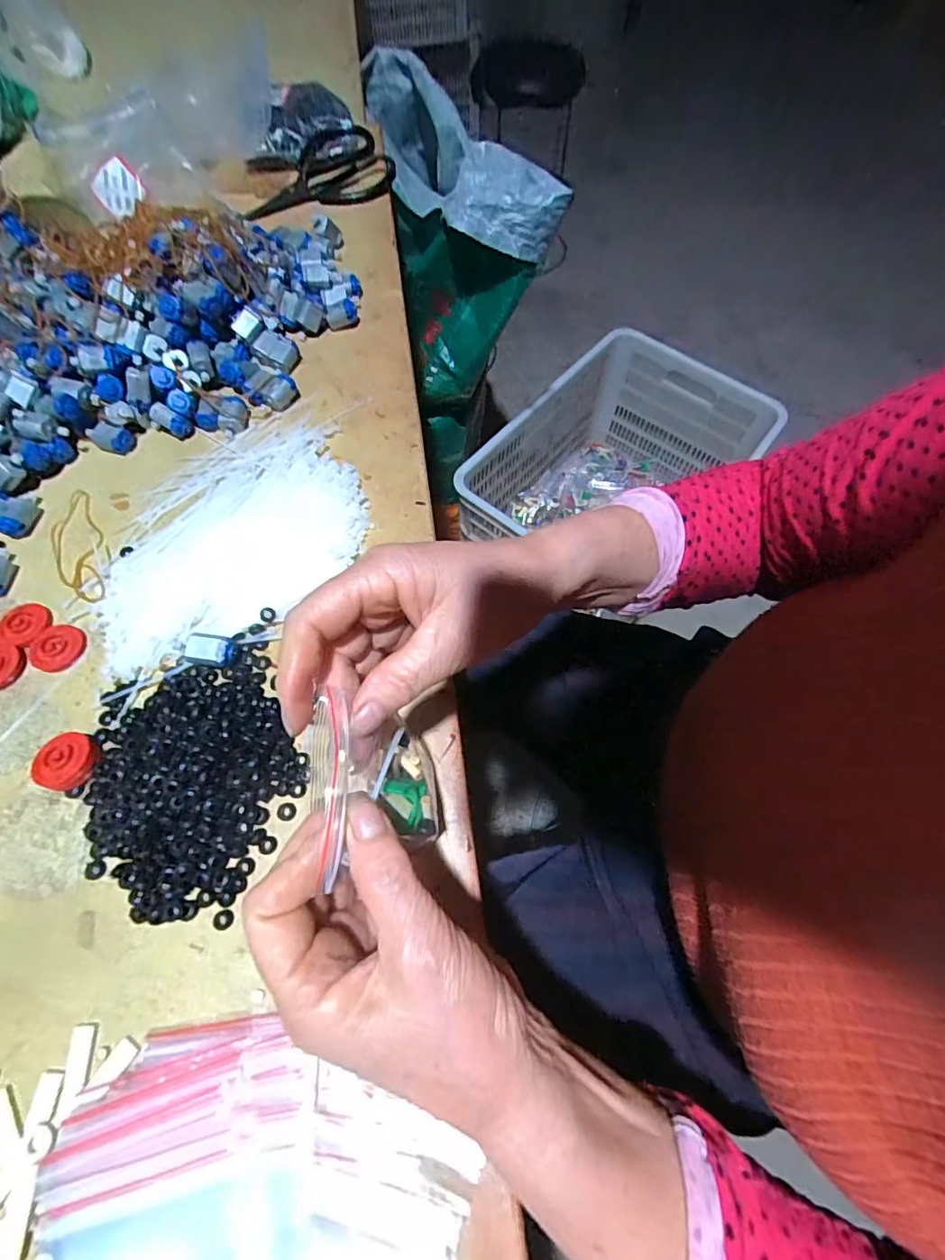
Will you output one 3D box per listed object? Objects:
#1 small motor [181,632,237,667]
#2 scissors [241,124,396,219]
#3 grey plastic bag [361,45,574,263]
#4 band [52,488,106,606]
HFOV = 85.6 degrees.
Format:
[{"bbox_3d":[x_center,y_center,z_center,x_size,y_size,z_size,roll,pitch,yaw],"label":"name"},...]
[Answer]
[{"bbox_3d":[-0.165,0.014,0.324,0.033,0.017,0.019,7,65,2],"label":"small motor"},{"bbox_3d":[-0.174,-0.516,0.568,0.166,0.027,0.093,-14,66,-8],"label":"scissors"},{"bbox_3d":[-0.037,-0.666,0.721,0.167,0.117,0.452,-16,66,-9],"label":"grey plastic bag"},{"bbox_3d":[-0.288,-0.060,0.371,0.034,0.010,0.109,-25,68,-13],"label":"band"}]

